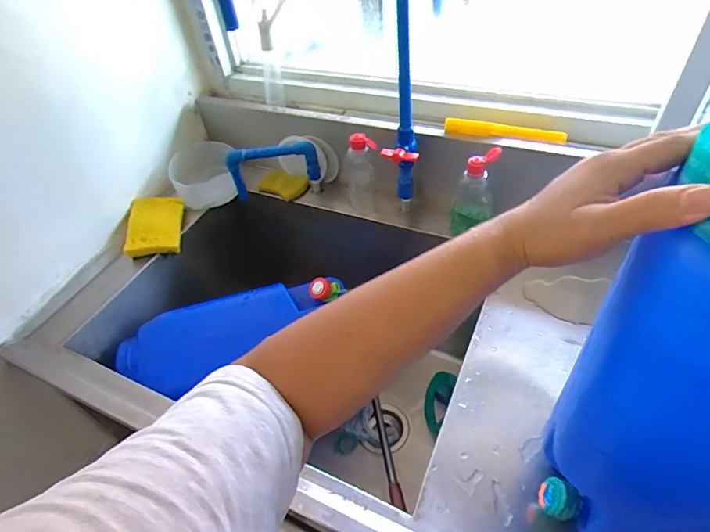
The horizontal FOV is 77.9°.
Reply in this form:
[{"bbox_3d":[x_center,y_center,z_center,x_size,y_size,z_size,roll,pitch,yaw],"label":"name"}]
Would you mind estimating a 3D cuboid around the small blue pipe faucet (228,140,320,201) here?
[{"bbox_3d":[-0.166,-0.194,0.909,0.180,0.123,0.034,-5,46,2],"label":"small blue pipe faucet"}]

